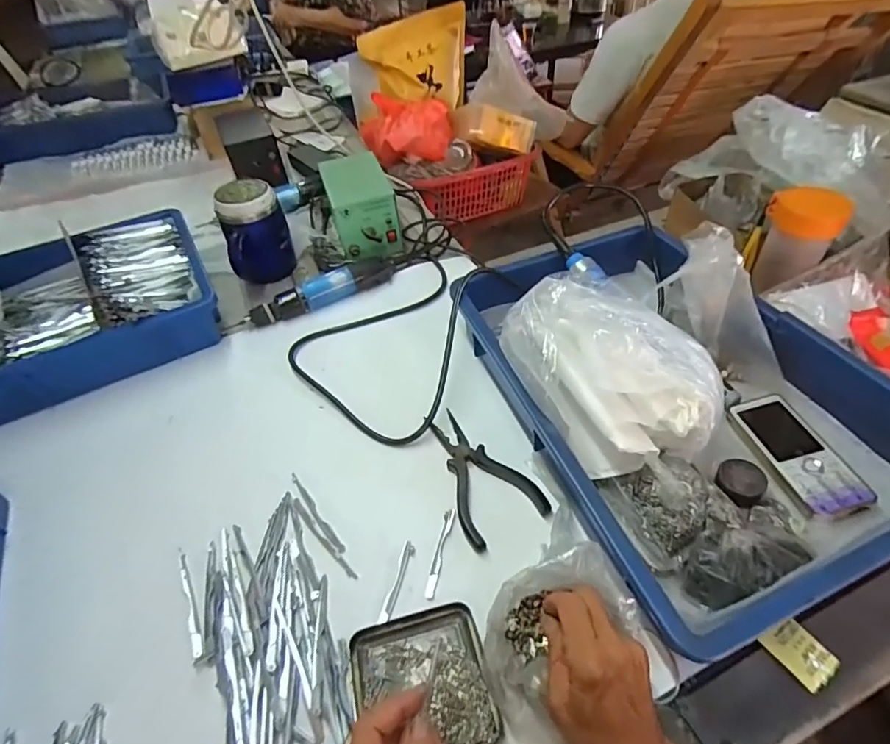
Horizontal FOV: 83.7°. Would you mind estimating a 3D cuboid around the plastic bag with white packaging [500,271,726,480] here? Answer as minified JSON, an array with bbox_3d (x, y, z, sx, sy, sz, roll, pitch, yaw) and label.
[{"bbox_3d":[0.142,0.002,0.445,0.125,0.105,0.176,-25,49,-18],"label":"plastic bag with white packaging"}]

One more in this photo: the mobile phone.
[{"bbox_3d":[0.310,0.070,0.442,0.060,0.016,0.126,-8,46,-3],"label":"mobile phone"}]

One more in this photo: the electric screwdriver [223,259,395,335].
[{"bbox_3d":[-0.178,-0.109,0.670,0.222,0.045,0.040,-22,48,-16],"label":"electric screwdriver"}]

